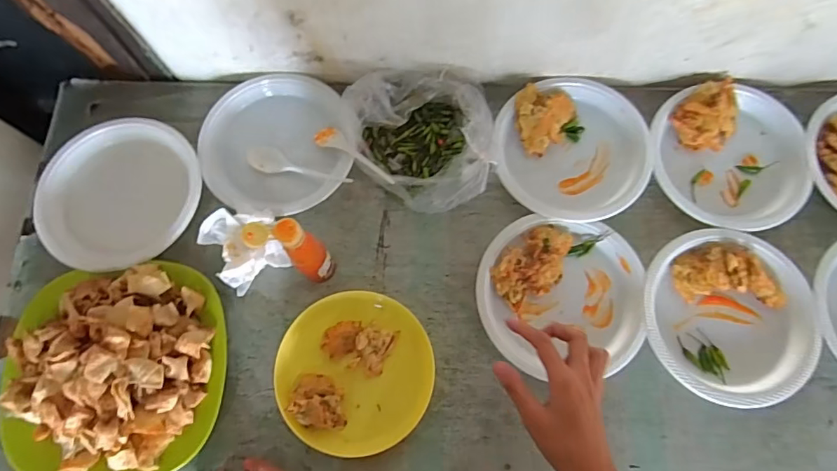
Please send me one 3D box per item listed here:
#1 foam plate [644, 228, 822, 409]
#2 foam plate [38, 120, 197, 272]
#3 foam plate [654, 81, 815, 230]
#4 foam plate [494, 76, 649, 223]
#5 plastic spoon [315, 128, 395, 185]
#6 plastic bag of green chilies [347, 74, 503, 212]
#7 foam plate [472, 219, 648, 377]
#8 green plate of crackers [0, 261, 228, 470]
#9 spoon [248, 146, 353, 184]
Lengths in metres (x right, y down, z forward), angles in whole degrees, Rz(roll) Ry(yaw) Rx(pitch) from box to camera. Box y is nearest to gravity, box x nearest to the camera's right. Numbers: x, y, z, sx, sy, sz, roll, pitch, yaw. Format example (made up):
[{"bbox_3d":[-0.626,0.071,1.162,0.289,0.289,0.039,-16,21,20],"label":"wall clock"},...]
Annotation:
[{"bbox_3d":[0.382,0.100,0.599,0.202,0.024,0.213,1,74,-2],"label":"foam plate"},{"bbox_3d":[-0.380,-0.057,0.620,0.196,0.019,0.198,1,74,-2],"label":"foam plate"},{"bbox_3d":[0.421,-0.107,0.660,0.211,0.018,0.197,1,74,-2],"label":"foam plate"},{"bbox_3d":[0.206,-0.120,0.661,0.202,0.021,0.210,1,74,-2],"label":"foam plate"},{"bbox_3d":[-0.082,-0.102,0.634,0.133,0.014,0.031,36,75,24],"label":"plastic spoon"},{"bbox_3d":[0.006,-0.129,0.640,0.176,0.057,0.201,-10,75,-5],"label":"plastic bag of green chilies"},{"bbox_3d":[0.174,0.072,0.603,0.198,0.041,0.186,2,73,-7],"label":"foam plate"},{"bbox_3d":[-0.338,0.146,0.529,0.223,0.091,0.232,1,74,-2],"label":"green plate of crackers"},{"bbox_3d":[-0.157,-0.095,0.645,0.144,0.017,0.032,11,74,1],"label":"spoon"}]

